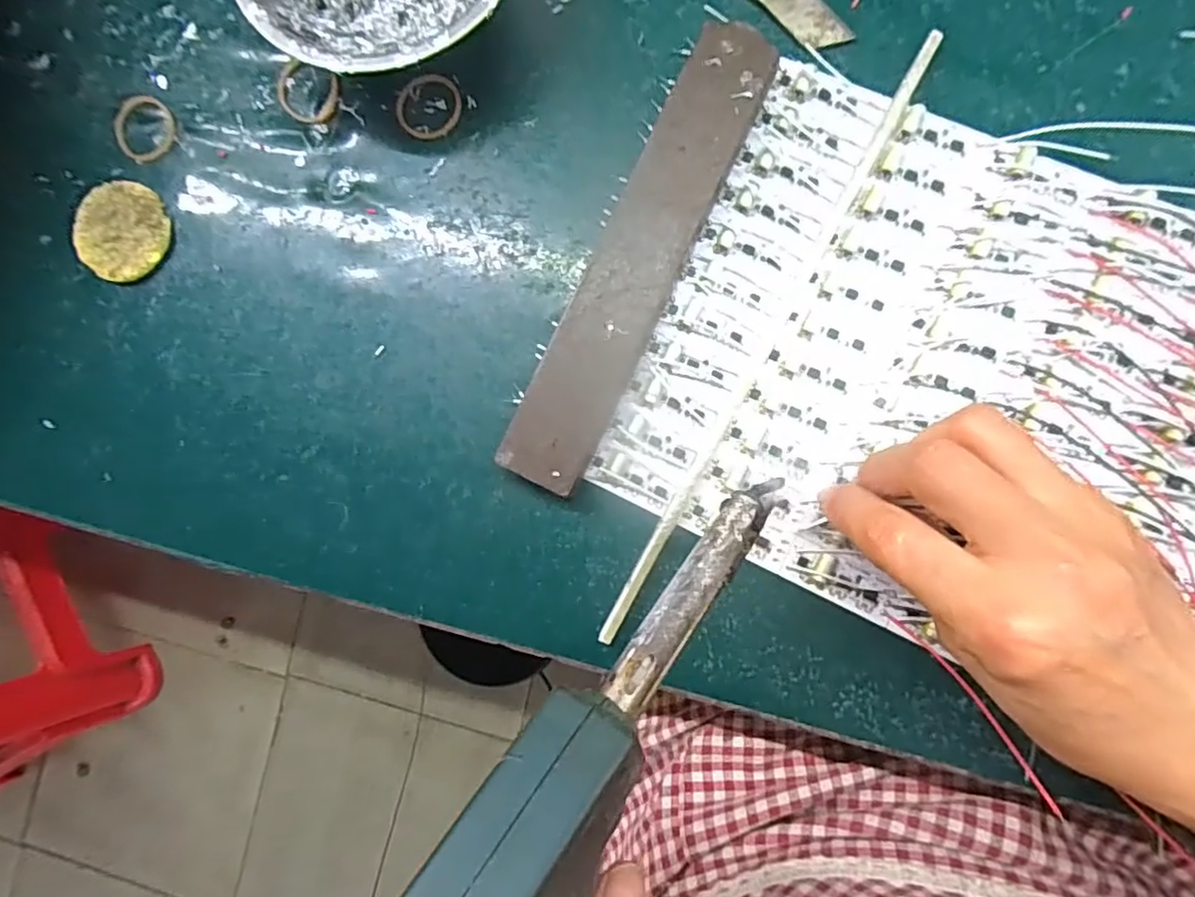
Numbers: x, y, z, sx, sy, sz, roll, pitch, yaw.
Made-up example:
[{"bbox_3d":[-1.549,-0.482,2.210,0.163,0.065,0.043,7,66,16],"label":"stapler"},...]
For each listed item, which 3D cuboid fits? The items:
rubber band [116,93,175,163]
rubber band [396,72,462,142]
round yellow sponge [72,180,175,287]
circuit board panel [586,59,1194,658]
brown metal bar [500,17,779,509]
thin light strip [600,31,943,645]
[{"bbox_3d":[-0.213,-0.151,0.294,0.030,0.004,0.029,0,86,6],"label":"rubber band"},{"bbox_3d":[-0.076,-0.153,0.282,0.030,0.004,0.030,0,86,6],"label":"rubber band"},{"bbox_3d":[-0.220,-0.101,0.291,0.041,0.007,0.045,0,86,6],"label":"round yellow sponge"},{"bbox_3d":[0.139,-0.028,0.250,0.226,0.008,0.193,25,89,7],"label":"circuit board panel"},{"bbox_3d":[0.017,-0.076,0.259,0.035,0.018,0.197,25,89,7],"label":"brown metal bar"},{"bbox_3d":[0.071,-0.045,0.257,0.008,0.007,0.274,29,90,7],"label":"thin light strip"}]

